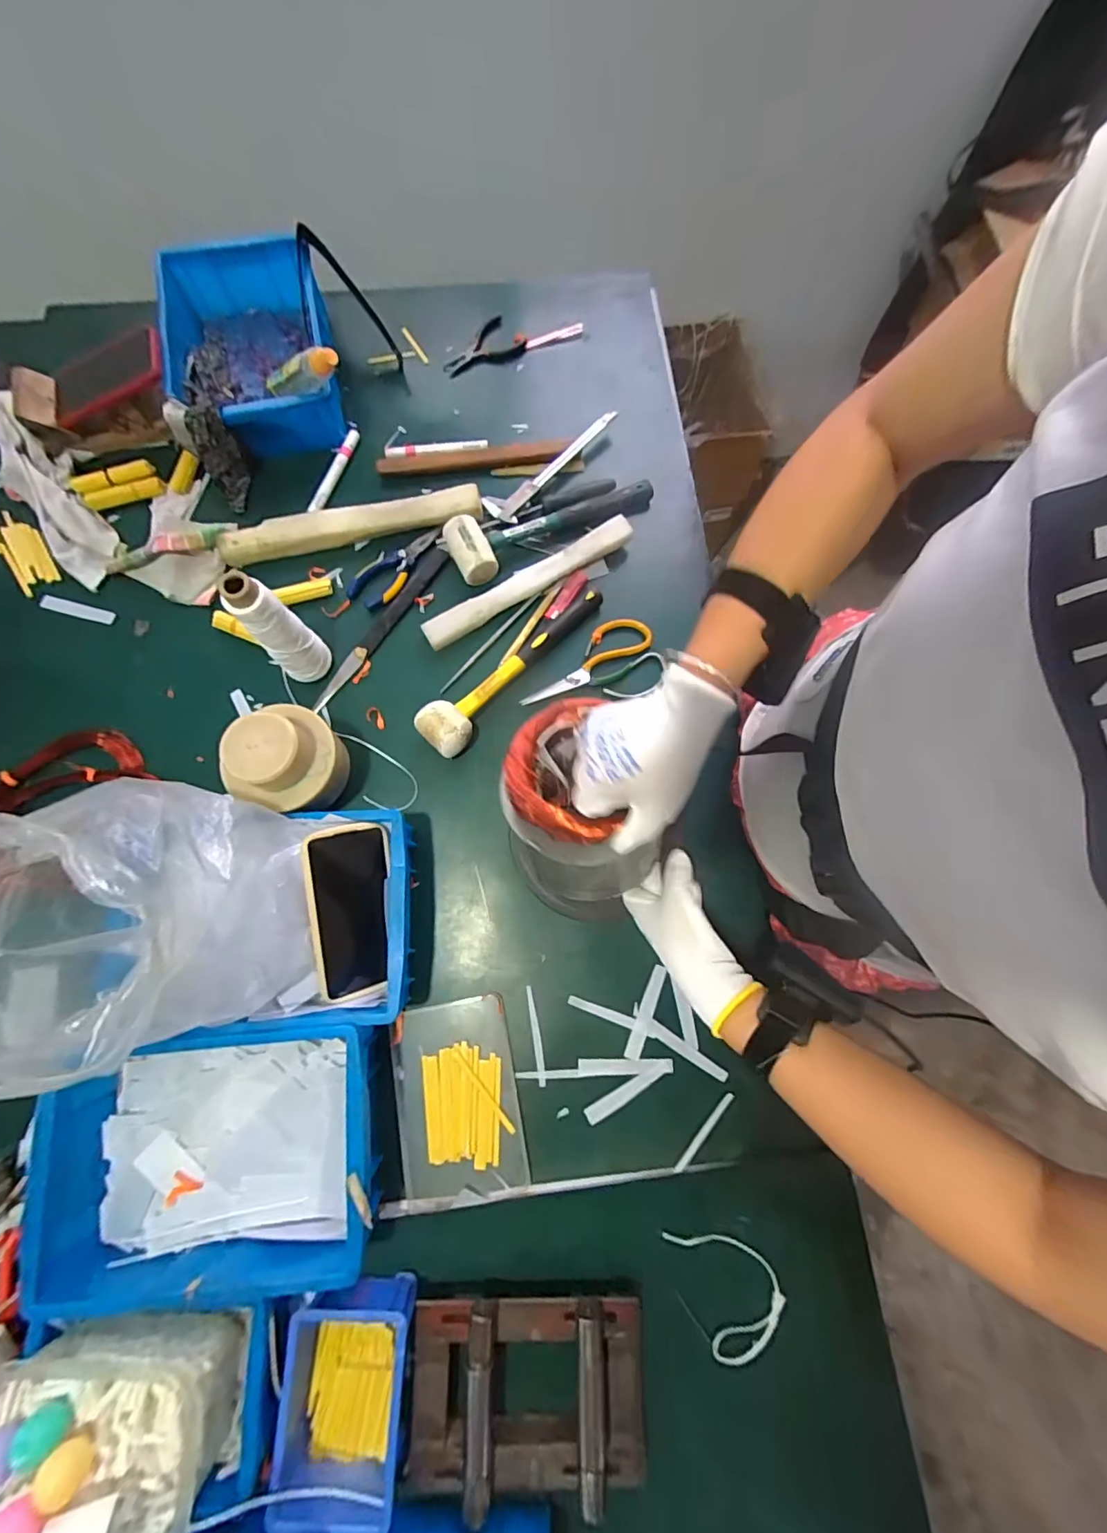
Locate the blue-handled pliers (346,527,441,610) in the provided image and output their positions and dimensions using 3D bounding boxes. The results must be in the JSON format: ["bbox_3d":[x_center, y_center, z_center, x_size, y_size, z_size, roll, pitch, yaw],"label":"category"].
[{"bbox_3d":[-0.205,-0.265,0.669,0.062,0.011,0.142,37,78,6],"label":"blue-handled pliers"}]

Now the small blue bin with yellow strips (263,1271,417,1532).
[{"bbox_3d":[-0.177,0.524,0.433,0.107,0.055,0.151,3,77,-1],"label":"small blue bin with yellow strips"}]

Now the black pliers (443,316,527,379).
[{"bbox_3d":[-0.106,-0.617,0.756,0.124,0.012,0.087,-37,81,-10],"label":"black pliers"}]

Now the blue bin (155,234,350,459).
[{"bbox_3d":[-0.406,-0.553,0.695,0.210,0.088,0.283,-12,77,-5],"label":"blue bin"}]

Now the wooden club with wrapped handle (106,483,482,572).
[{"bbox_3d":[-0.330,-0.305,0.661,0.479,0.035,0.048,-12,77,-5],"label":"wooden club with wrapped handle"}]

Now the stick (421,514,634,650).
[{"bbox_3d":[-0.029,-0.238,0.658,0.300,0.026,0.033,-31,80,-9],"label":"stick"}]

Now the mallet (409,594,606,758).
[{"bbox_3d":[-0.039,-0.124,0.616,0.286,0.053,0.063,-42,82,-10],"label":"mallet"}]

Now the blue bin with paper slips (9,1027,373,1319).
[{"bbox_3d":[-0.303,0.345,0.474,0.284,0.090,0.208,-2,77,-2],"label":"blue bin with paper slips"}]

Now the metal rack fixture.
[{"bbox_3d":[-0.023,0.538,0.444,0.202,0.052,0.136,-1,77,-2],"label":"metal rack fixture"}]

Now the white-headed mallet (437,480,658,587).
[{"bbox_3d":[0.001,-0.325,0.668,0.295,0.046,0.085,-25,79,-7],"label":"white-headed mallet"}]

